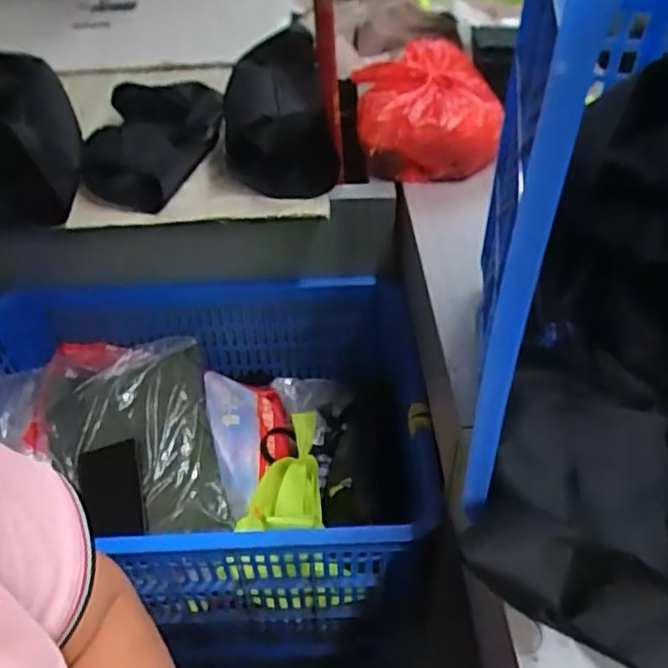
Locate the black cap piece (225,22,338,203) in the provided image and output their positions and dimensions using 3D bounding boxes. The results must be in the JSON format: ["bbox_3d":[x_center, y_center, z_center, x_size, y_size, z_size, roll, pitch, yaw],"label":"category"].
[{"bbox_3d":[-0.079,-0.288,0.859,0.135,0.169,0.204,-8,45,-5],"label":"black cap piece"}]

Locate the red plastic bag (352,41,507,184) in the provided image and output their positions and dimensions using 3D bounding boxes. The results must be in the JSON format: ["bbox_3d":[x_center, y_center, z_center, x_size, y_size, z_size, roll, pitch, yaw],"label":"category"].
[{"bbox_3d":[0.128,-0.324,0.926,0.191,0.109,0.236,-2,44,1],"label":"red plastic bag"}]

